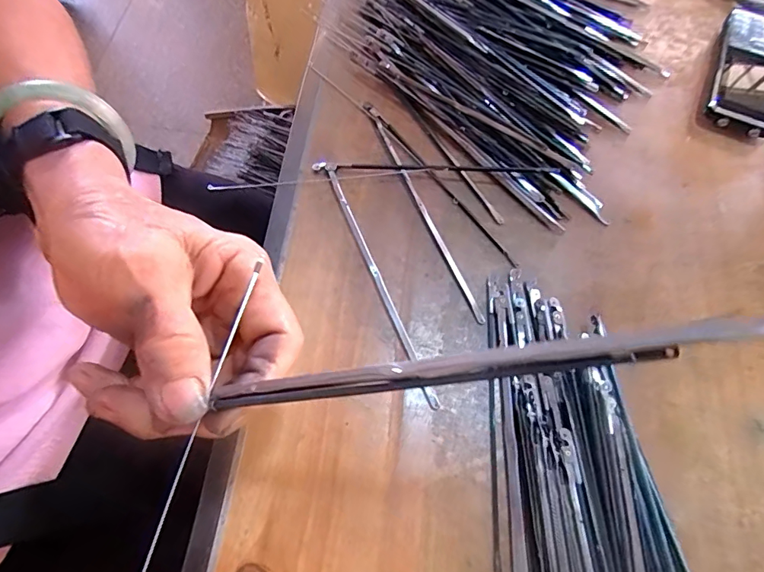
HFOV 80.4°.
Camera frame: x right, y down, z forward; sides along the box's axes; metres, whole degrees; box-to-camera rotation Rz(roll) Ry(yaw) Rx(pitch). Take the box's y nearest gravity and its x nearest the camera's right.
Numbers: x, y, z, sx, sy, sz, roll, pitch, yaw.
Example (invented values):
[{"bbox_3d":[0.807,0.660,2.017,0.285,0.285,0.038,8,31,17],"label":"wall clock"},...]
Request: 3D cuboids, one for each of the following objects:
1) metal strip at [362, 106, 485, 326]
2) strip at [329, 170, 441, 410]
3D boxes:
[{"bbox_3d":[0.027,-0.059,0.317,0.007,0.005,0.186,-21,70,-10],"label":"metal strip"},{"bbox_3d":[-0.002,-0.004,0.294,0.006,0.007,0.175,-20,70,-10],"label":"strip"}]

